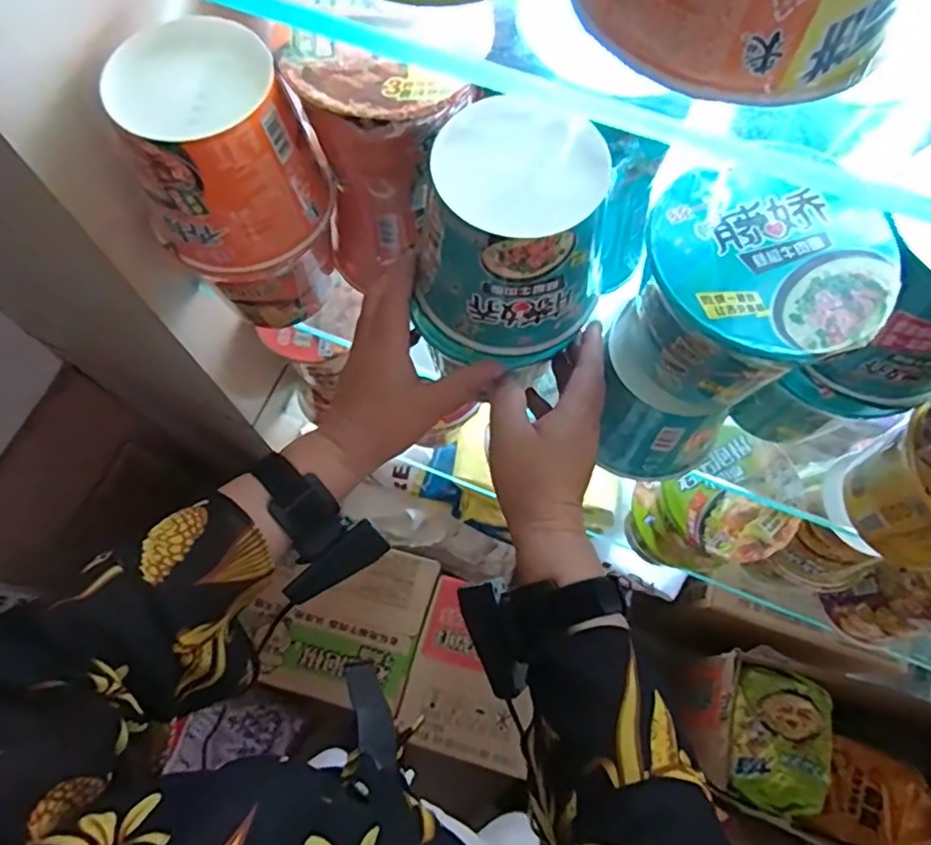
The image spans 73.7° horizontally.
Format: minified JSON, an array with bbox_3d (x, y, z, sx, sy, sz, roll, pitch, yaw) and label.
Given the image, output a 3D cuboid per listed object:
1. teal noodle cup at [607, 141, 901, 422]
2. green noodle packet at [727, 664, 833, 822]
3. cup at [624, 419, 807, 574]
[{"bbox_3d":[0.170,-0.075,0.390,0.137,0.119,0.123,-43,76,-15],"label":"teal noodle cup"},{"bbox_3d":[0.420,0.419,0.818,0.150,0.044,0.170,16,70,4],"label":"green noodle packet"},{"bbox_3d":[0.259,0.092,0.663,0.134,0.127,0.124,-31,74,-12],"label":"cup"}]

